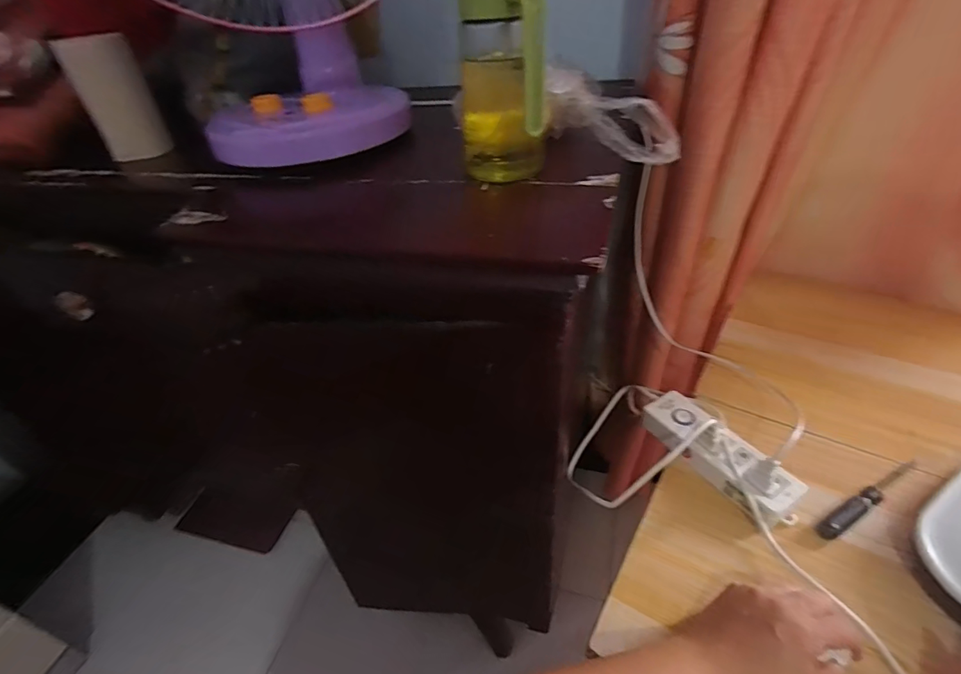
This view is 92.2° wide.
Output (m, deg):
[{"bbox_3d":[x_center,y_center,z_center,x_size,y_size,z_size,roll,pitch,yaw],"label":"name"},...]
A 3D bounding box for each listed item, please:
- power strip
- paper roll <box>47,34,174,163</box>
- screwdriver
[{"bbox_3d":[0.259,0.127,0.511,0.057,0.032,0.166,-23,42,-21],"label":"power strip"},{"bbox_3d":[-0.424,-0.278,0.545,0.066,0.127,0.054,-24,42,-22],"label":"paper roll"},{"bbox_3d":[0.404,0.164,0.479,0.154,0.017,0.019,-22,41,-20],"label":"screwdriver"}]

